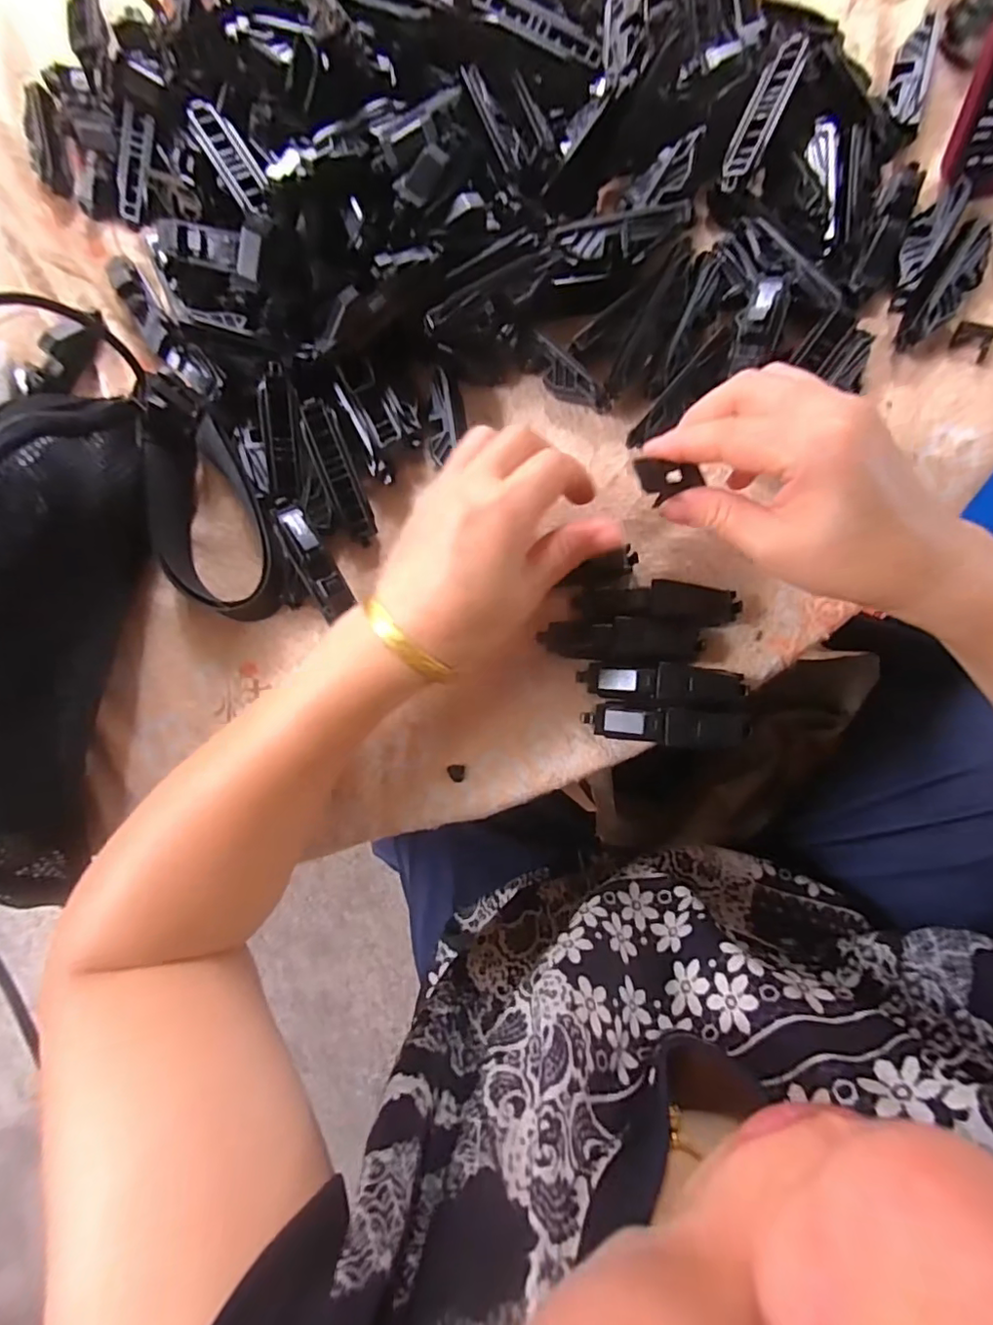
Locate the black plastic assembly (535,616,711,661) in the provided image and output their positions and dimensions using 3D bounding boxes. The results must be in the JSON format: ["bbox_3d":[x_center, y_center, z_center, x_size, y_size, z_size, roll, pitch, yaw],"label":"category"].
[{"bbox_3d":[0.063,-0.011,0.279,0.081,0.019,0.021,4,83,5],"label":"black plastic assembly"}]

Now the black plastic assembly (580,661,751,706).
[{"bbox_3d":[0.084,0.011,0.275,0.081,0.020,0.019,4,83,5],"label":"black plastic assembly"}]

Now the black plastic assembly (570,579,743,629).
[{"bbox_3d":[0.082,-0.029,0.280,0.081,0.021,0.020,3,83,5],"label":"black plastic assembly"}]

